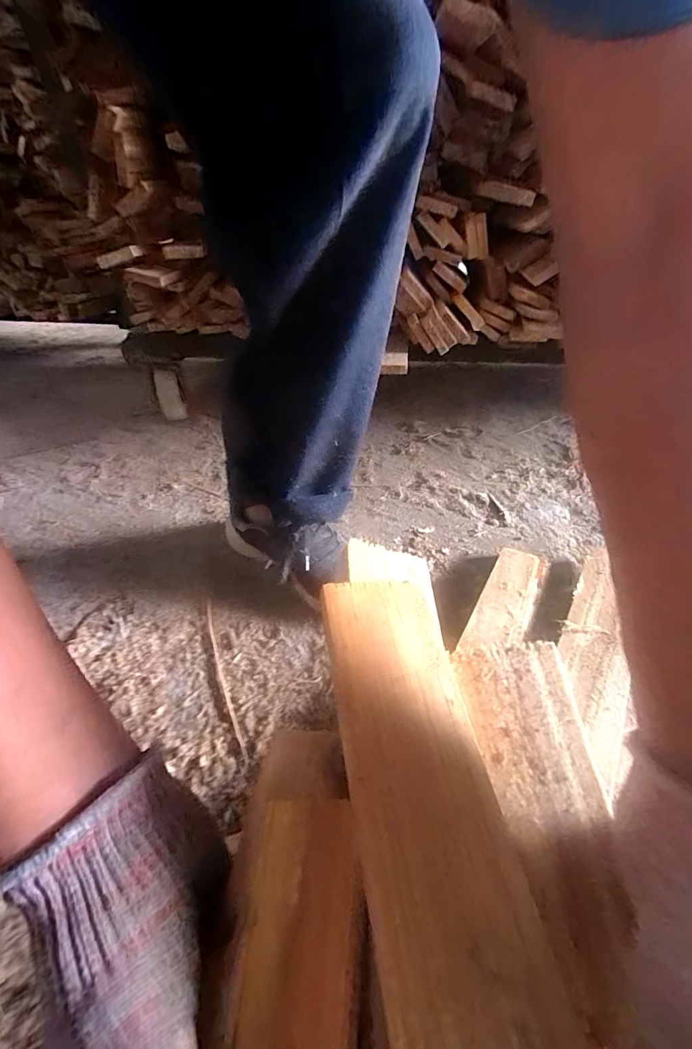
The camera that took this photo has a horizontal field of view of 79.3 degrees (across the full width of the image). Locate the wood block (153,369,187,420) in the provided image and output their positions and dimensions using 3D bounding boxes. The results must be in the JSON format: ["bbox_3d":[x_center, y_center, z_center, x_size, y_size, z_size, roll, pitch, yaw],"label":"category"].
[{"bbox_3d":[-0.398,-0.290,0.944,0.052,0.107,0.045,-18,5,-16],"label":"wood block"}]

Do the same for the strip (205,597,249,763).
[{"bbox_3d":[-0.140,0.160,0.467,0.011,0.005,0.220,-18,41,-16],"label":"strip"}]

